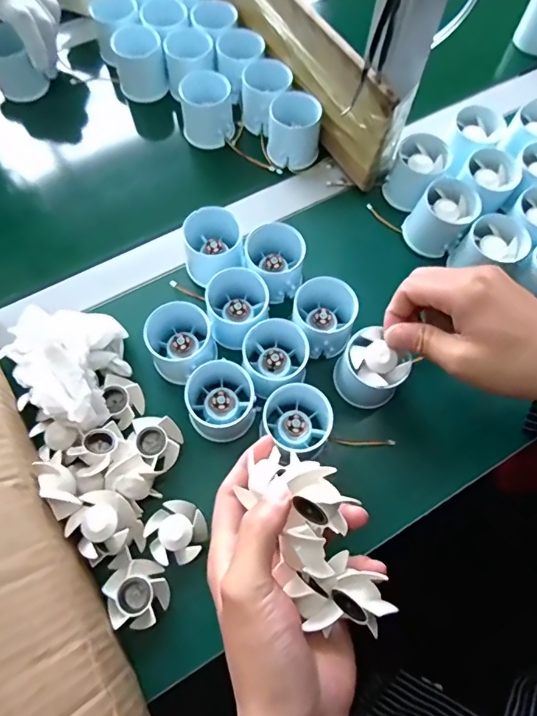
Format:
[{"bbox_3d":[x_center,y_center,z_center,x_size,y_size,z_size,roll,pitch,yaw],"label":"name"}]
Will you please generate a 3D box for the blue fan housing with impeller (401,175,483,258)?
[{"bbox_3d":[0.163,-0.132,0.429,0.050,0.046,0.053,40,72,14],"label":"blue fan housing with impeller"}]

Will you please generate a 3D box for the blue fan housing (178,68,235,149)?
[{"bbox_3d":[-0.062,-0.257,0.479,0.053,0.054,0.053,2,67,0],"label":"blue fan housing"}]

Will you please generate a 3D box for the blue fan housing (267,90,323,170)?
[{"bbox_3d":[0.027,-0.234,0.471,0.051,0.048,0.057,9,68,3],"label":"blue fan housing"}]

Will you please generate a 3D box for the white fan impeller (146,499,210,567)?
[{"bbox_3d":[-0.068,0.129,0.338,0.042,0.015,0.043,0,67,-1],"label":"white fan impeller"}]

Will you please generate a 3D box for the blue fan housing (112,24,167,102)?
[{"bbox_3d":[-0.141,-0.328,0.507,0.051,0.053,0.051,-8,68,-4],"label":"blue fan housing"}]

